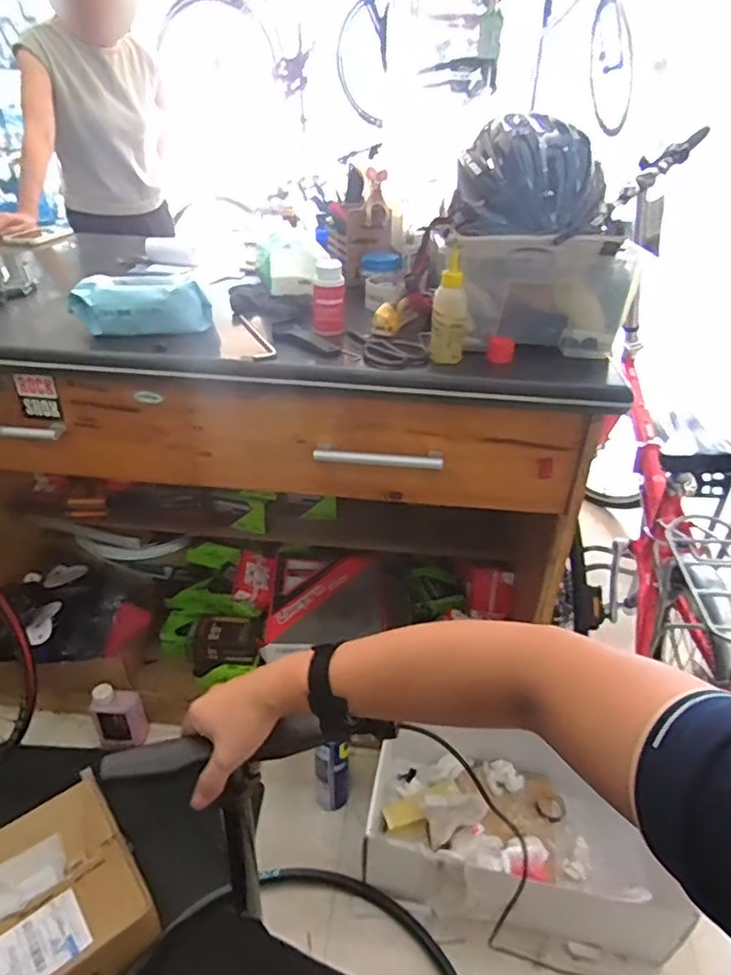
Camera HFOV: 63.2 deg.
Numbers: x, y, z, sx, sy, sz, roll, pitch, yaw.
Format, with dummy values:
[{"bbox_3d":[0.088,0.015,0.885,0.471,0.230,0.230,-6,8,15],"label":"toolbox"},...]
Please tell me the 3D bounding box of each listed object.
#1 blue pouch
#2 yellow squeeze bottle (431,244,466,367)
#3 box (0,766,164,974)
[{"bbox_3d":[-0.315,-0.260,0.843,0.177,0.072,0.068,-8,33,-15],"label":"blue pouch"},{"bbox_3d":[0.109,-0.230,0.764,0.042,0.135,0.035,6,32,8],"label":"yellow squeeze bottle"},{"bbox_3d":[-0.506,0.651,0.918,0.281,0.075,0.298,-23,40,-34],"label":"box"}]

